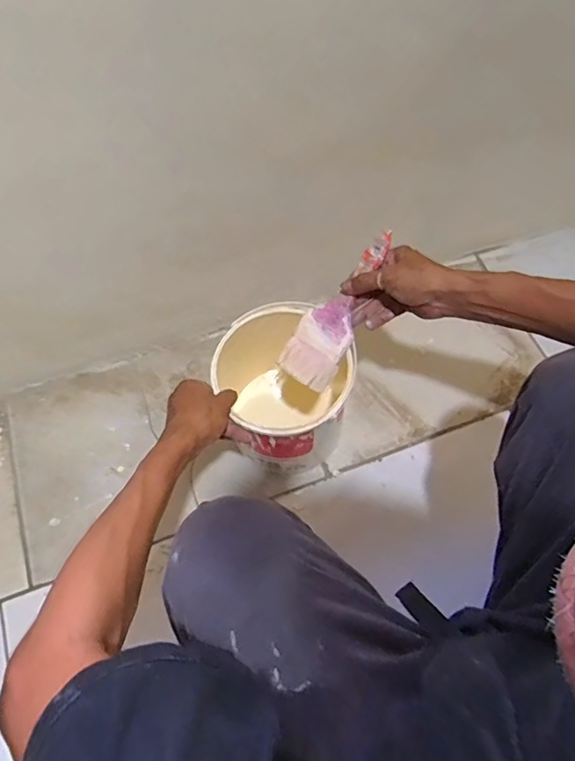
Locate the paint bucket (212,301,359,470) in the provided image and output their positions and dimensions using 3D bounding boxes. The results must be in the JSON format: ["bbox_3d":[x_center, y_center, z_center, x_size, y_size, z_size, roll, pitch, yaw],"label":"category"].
[{"bbox_3d":[-0.018,0.025,0.713,0.167,0.178,0.176,0,63,0],"label":"paint bucket"}]

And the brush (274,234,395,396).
[{"bbox_3d":[0.061,-0.084,0.609,0.069,0.020,0.192,34,99,15],"label":"brush"}]

